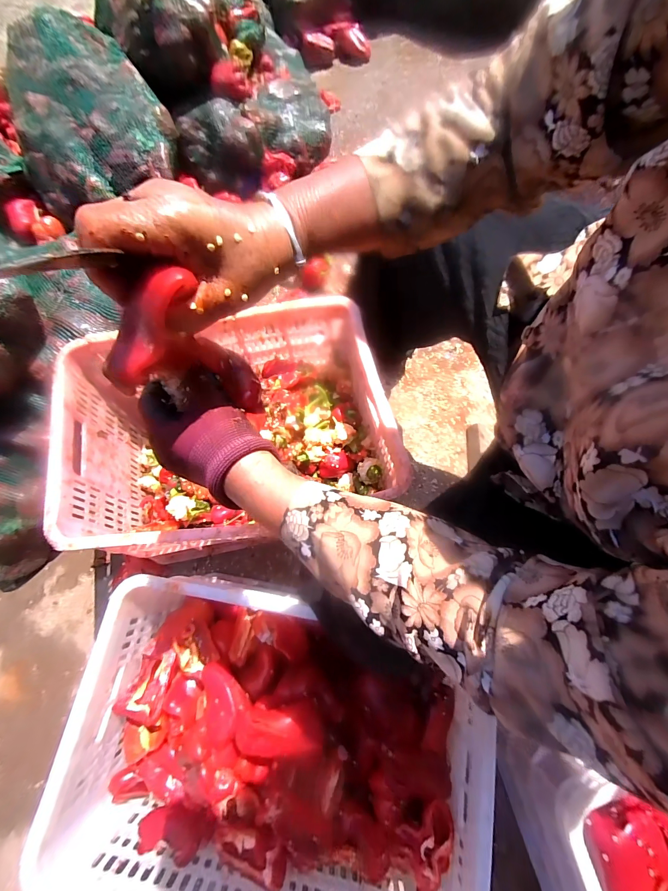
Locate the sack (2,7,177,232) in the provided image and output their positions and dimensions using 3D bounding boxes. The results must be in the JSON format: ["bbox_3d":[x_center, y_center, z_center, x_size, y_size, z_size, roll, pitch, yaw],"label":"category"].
[{"bbox_3d":[-0.687,-0.866,0.970,0.384,0.217,0.575,-34,72,-7],"label":"sack"}]

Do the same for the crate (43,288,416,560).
[{"bbox_3d":[-0.176,-0.028,0.649,0.518,0.232,0.349,-13,71,0],"label":"crate"}]

